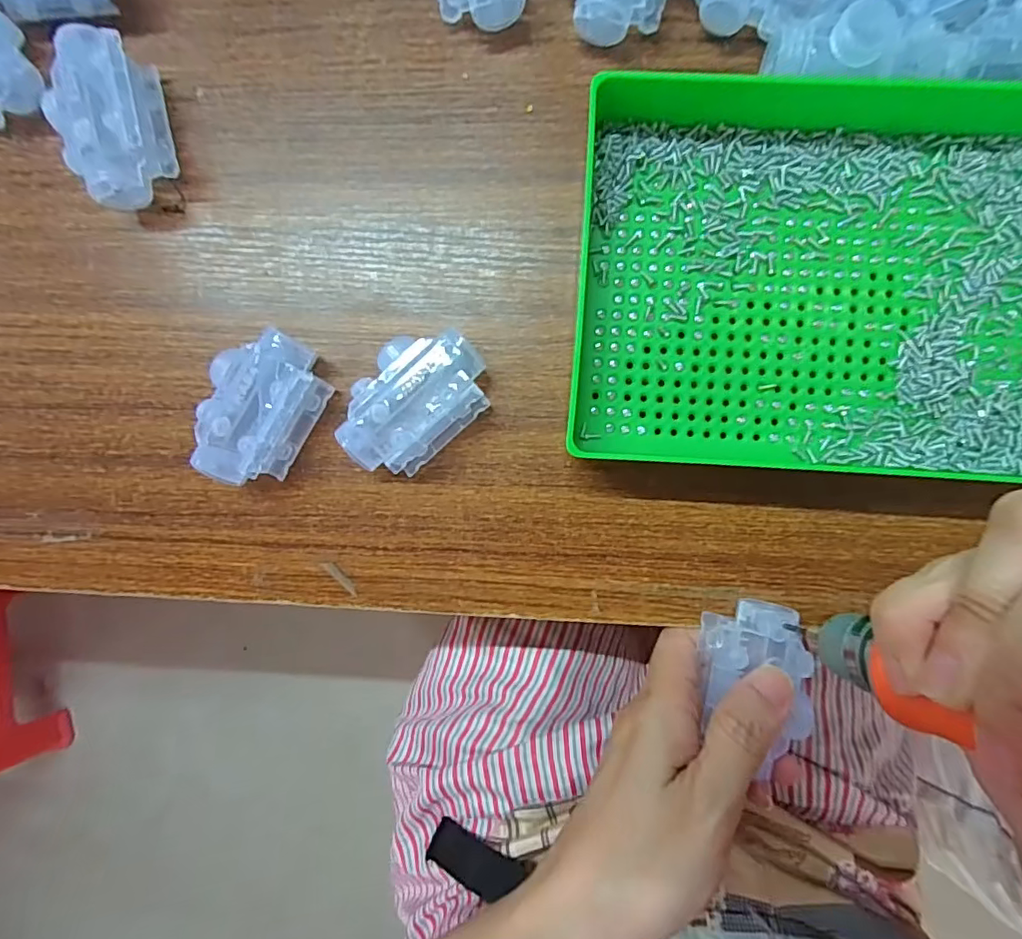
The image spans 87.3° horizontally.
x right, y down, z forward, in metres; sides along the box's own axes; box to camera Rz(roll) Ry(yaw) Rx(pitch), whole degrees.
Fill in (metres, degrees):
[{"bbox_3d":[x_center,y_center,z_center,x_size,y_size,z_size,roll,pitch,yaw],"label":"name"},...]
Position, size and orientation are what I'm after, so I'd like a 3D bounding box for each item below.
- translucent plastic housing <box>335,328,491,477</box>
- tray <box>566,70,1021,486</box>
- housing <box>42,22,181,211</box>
[{"bbox_3d":[-0.043,-0.031,0.238,0.067,0.029,0.046,-43,90,4],"label":"translucent plastic housing"},{"bbox_3d":[0.148,-0.077,0.220,0.240,0.040,0.157,4,93,3],"label":"tray"},{"bbox_3d":[-0.179,-0.156,0.240,0.040,0.029,0.067,-11,92,3],"label":"housing"}]

